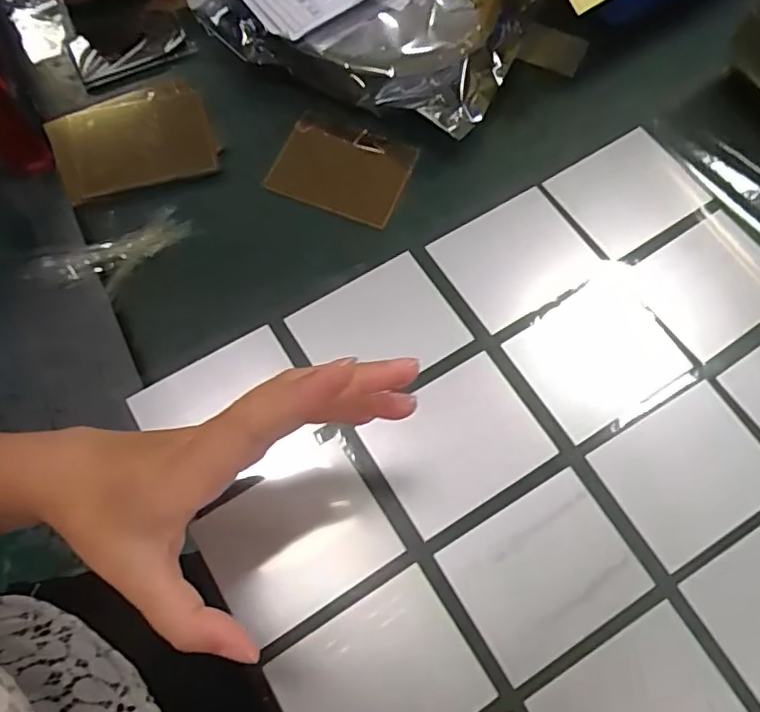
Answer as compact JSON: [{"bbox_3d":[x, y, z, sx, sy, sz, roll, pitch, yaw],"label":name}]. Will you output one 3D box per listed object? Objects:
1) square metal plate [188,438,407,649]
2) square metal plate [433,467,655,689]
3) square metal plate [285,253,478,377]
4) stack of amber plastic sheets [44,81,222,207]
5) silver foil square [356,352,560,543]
[{"bbox_3d":[-0.048,0.106,0.350,0.098,0.010,0.079,-30,72,-12],"label":"square metal plate"},{"bbox_3d":[0.094,0.123,0.345,0.098,0.005,0.079,-29,71,-12],"label":"square metal plate"},{"bbox_3d":[-0.001,-0.018,0.398,0.099,0.004,0.078,-30,71,-15],"label":"square metal plate"},{"bbox_3d":[-0.187,-0.166,0.456,0.115,0.016,0.095,-18,70,-5],"label":"stack of amber plastic sheets"},{"bbox_3d":[0.047,0.053,0.372,0.098,0.007,0.078,-29,72,-12],"label":"silver foil square"}]

